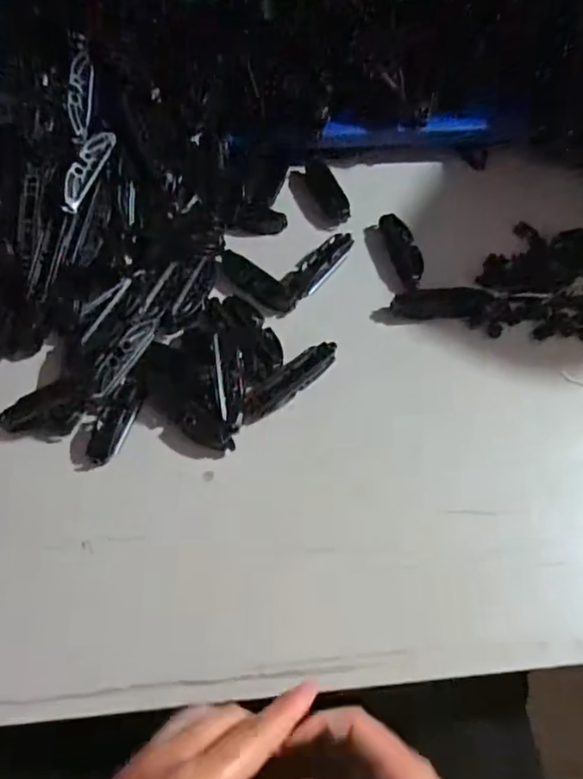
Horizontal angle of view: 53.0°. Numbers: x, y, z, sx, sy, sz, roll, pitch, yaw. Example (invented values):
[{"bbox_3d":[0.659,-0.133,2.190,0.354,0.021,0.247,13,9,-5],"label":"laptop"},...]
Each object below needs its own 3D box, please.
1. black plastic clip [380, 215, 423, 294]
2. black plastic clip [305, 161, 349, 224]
[{"bbox_3d":[0.095,-0.116,0.494,0.024,0.008,0.085,-7,60,-8],"label":"black plastic clip"},{"bbox_3d":[0.034,-0.175,0.523,0.023,0.009,0.071,-17,61,-13],"label":"black plastic clip"}]

